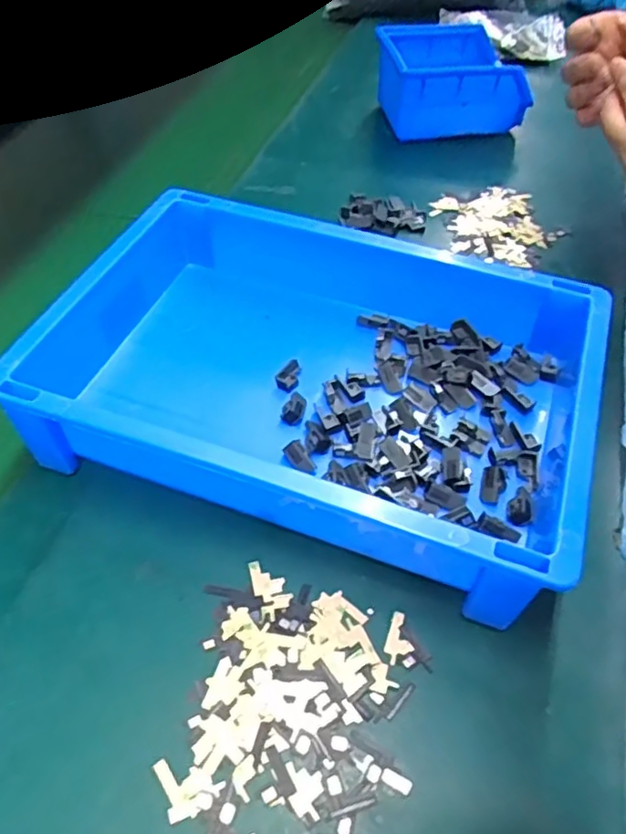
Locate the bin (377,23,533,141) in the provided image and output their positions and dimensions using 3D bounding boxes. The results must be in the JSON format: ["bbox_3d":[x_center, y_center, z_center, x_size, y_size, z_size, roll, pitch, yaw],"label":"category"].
[{"bbox_3d":[0.140,-0.350,0.654,0.133,0.071,0.121,-8,50,-5],"label":"bin"}]

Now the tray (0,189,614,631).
[{"bbox_3d":[0.006,-0.033,0.388,0.308,0.071,0.227,15,52,14],"label":"tray"}]

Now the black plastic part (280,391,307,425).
[{"bbox_3d":[-0.011,-0.007,0.386,0.013,0.006,0.025,12,51,12],"label":"black plastic part"}]

